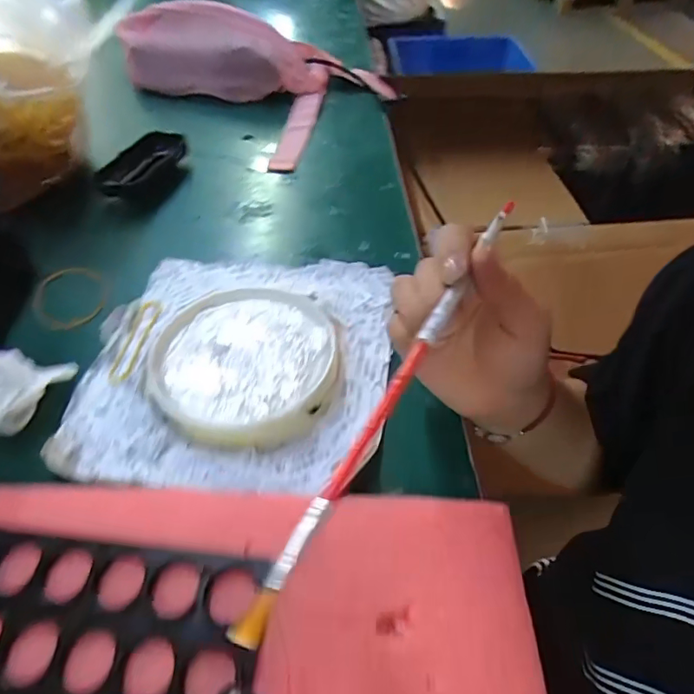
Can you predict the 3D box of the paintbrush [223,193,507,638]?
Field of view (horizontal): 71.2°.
[{"bbox_3d":[0.032,-0.003,0.190,0.007,0.004,0.238,20,47,21],"label":"paintbrush"}]

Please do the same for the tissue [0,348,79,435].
[{"bbox_3d":[-0.211,0.027,0.298,0.043,0.033,0.066,14,50,16],"label":"tissue"}]

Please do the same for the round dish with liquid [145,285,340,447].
[{"bbox_3d":[-0.068,0.005,0.324,0.118,0.013,0.128,-2,48,2],"label":"round dish with liquid"}]

